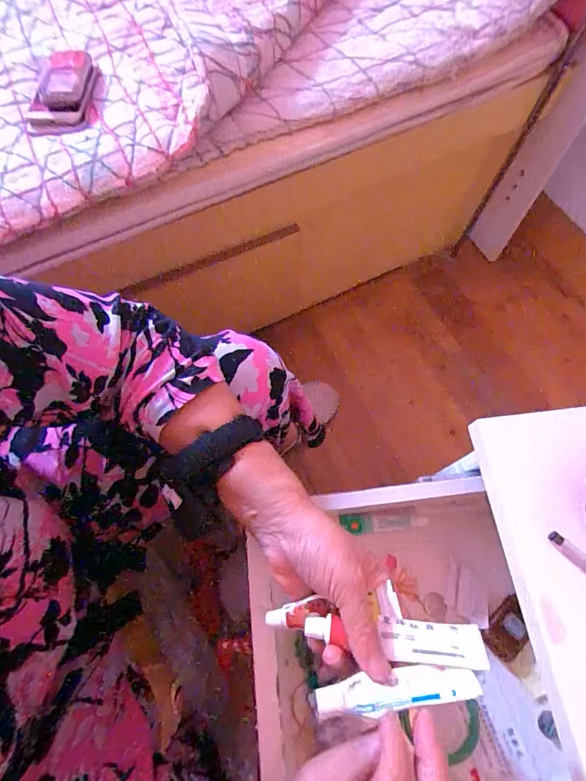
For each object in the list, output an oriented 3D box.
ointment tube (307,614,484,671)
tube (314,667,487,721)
[{"bbox_3d":[0.065,0.162,0.260,0.112,0.017,0.022,1,69,11],"label":"ointment tube"},{"bbox_3d":[0.062,0.183,0.239,0.093,0.017,0.023,-8,24,0],"label":"tube"}]

